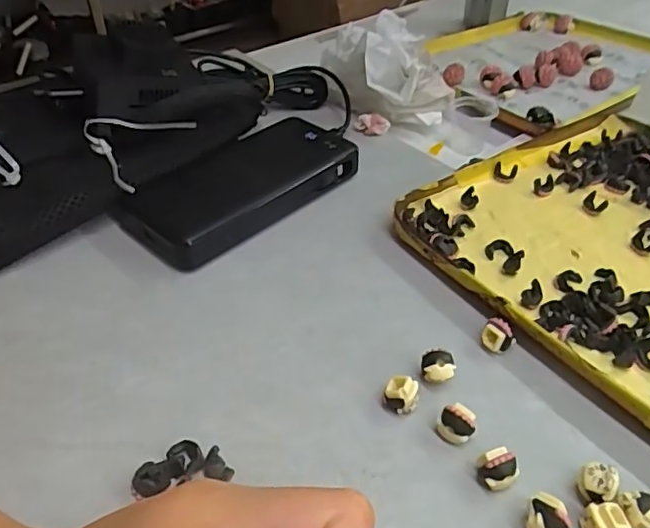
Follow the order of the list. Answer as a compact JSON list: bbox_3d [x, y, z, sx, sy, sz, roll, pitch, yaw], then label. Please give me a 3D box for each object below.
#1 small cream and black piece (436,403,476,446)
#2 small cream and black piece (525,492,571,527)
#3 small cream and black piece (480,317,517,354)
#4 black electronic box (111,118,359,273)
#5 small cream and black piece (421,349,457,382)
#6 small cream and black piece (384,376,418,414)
[{"bbox_3d":[0.060,0.073,0.264,0.015,0.015,0.011,21,46,23],"label":"small cream and black piece"},{"bbox_3d":[0.088,0.102,0.232,0.015,0.017,0.013,26,48,27],"label":"small cream and black piece"},{"bbox_3d":[0.090,0.037,0.303,0.015,0.016,0.011,28,49,29],"label":"small cream and black piece"},{"bbox_3d":[-0.055,-0.054,0.401,0.073,0.027,0.158,33,51,32],"label":"black electronic box"},{"bbox_3d":[0.056,0.052,0.288,0.016,0.013,0.015,0,41,0],"label":"small cream and black piece"},{"bbox_3d":[0.036,0.062,0.276,0.015,0.016,0.010,7,42,9],"label":"small cream and black piece"}]

